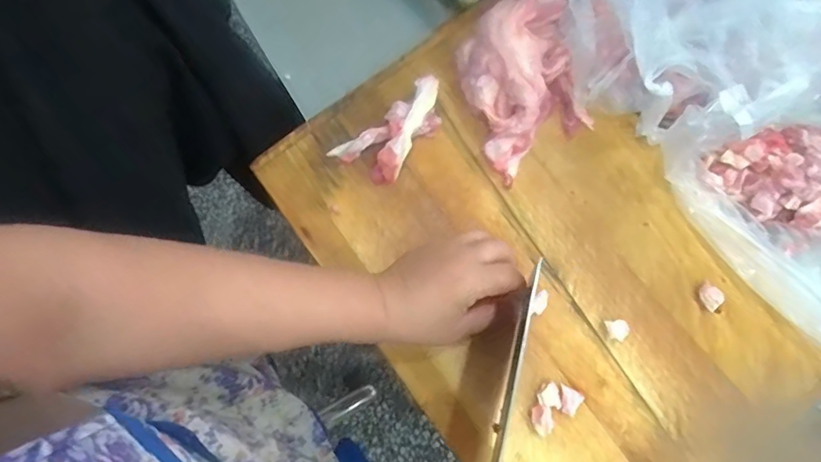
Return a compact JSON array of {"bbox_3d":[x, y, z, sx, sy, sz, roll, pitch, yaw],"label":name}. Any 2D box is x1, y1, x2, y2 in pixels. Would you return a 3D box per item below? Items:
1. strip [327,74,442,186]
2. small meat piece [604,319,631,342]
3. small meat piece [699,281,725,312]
[{"bbox_3d":[-0.012,-0.089,0.502,0.113,0.028,0.055,-37,80,-7],"label":"strip"},{"bbox_3d":[0.184,0.088,0.477,0.020,0.007,0.019,0,78,1],"label":"small meat piece"},{"bbox_3d":[0.262,0.057,0.472,0.016,0.010,0.023,-41,80,-7],"label":"small meat piece"}]

